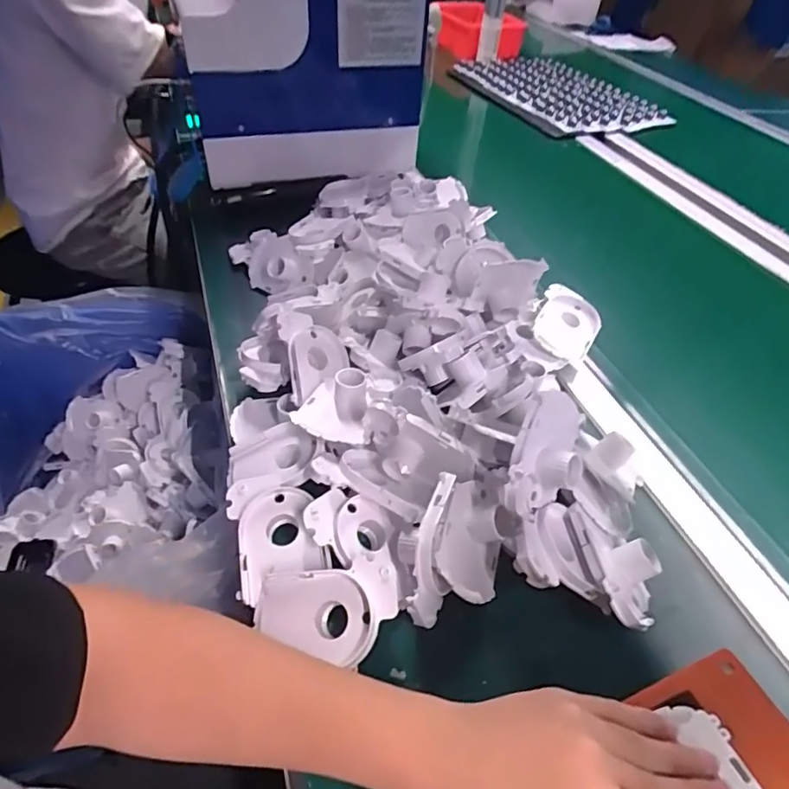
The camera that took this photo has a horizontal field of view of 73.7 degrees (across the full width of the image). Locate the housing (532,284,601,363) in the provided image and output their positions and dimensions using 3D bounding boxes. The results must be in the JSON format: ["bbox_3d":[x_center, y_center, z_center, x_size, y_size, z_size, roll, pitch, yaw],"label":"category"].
[{"bbox_3d":[0.190,-0.077,0.581,0.067,0.018,0.090,28,65,2],"label":"housing"}]

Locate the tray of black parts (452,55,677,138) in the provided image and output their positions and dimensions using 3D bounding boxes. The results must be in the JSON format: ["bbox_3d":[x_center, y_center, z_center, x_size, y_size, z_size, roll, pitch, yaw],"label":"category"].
[{"bbox_3d":[0.383,-0.704,1.223,0.307,0.042,0.442,-16,49,-20],"label":"tray of black parts"}]

